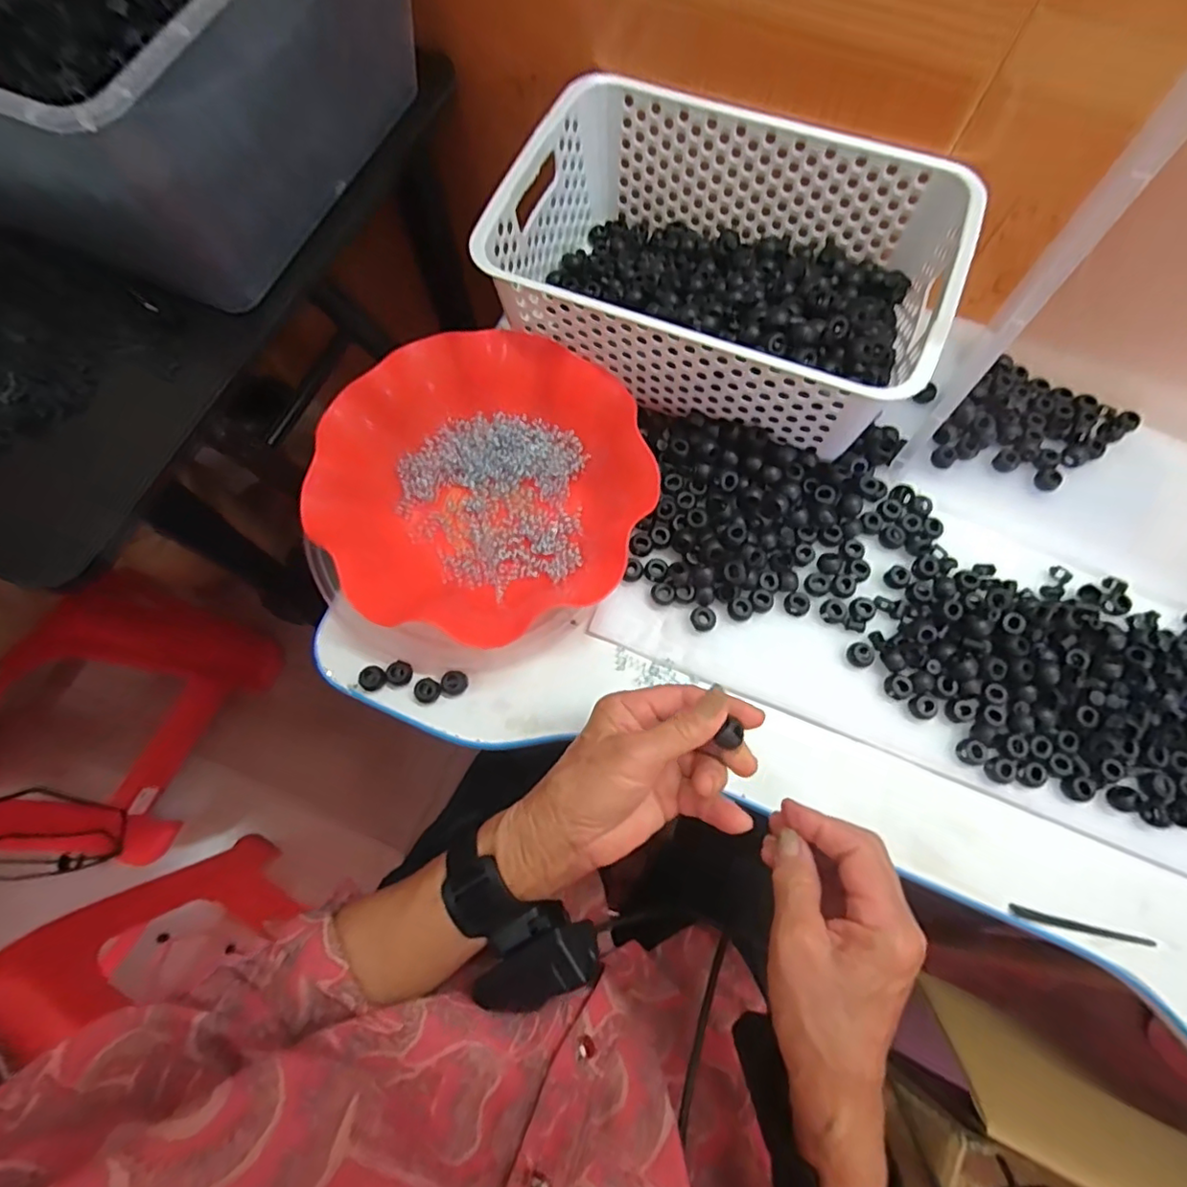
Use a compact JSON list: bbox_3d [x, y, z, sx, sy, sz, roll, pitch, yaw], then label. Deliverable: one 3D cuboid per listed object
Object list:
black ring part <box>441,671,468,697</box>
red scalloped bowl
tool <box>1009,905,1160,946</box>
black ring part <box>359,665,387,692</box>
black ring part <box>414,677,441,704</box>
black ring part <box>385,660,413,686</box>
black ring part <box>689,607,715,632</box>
[{"bbox_3d":[-0.096,0.062,0.418,0.015,0.015,0.017,38,76,11],"label":"black ring part"},{"bbox_3d":[-0.078,-0.077,0.429,0.214,0.065,0.204,0,72,0],"label":"red scalloped bowl"},{"bbox_3d":[0.307,0.211,0.381,0.085,0.011,0.006,13,73,4],"label":"tool"},{"bbox_3d":[-0.153,0.060,0.419,0.018,0.013,0.017,0,72,0],"label":"black ring part"},{"bbox_3d":[-0.115,0.068,0.417,0.017,0.011,0.017,0,72,0],"label":"black ring part"},{"bbox_3d":[-0.134,0.056,0.419,0.016,0.013,0.017,0,72,0],"label":"black ring part"},{"bbox_3d":[0.078,0.018,0.423,0.016,0.009,0.016,0,72,0],"label":"black ring part"}]

